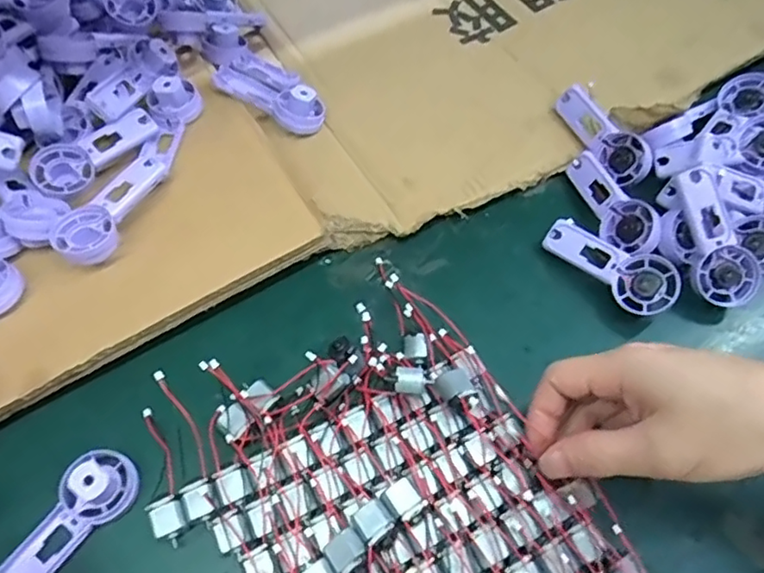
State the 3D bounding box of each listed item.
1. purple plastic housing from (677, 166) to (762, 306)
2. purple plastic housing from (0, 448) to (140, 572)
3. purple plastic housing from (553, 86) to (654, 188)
[{"bbox_3d":[0.218,-0.032,0.390,0.033,0.018,0.093,-24,94,-10],"label":"purple plastic housing"},{"bbox_3d":[-0.180,0.135,0.337,0.037,0.025,0.091,36,73,21],"label":"purple plastic housing"},{"bbox_3d":[0.168,-0.116,0.452,0.012,0.031,0.091,-8,56,-50],"label":"purple plastic housing"}]

